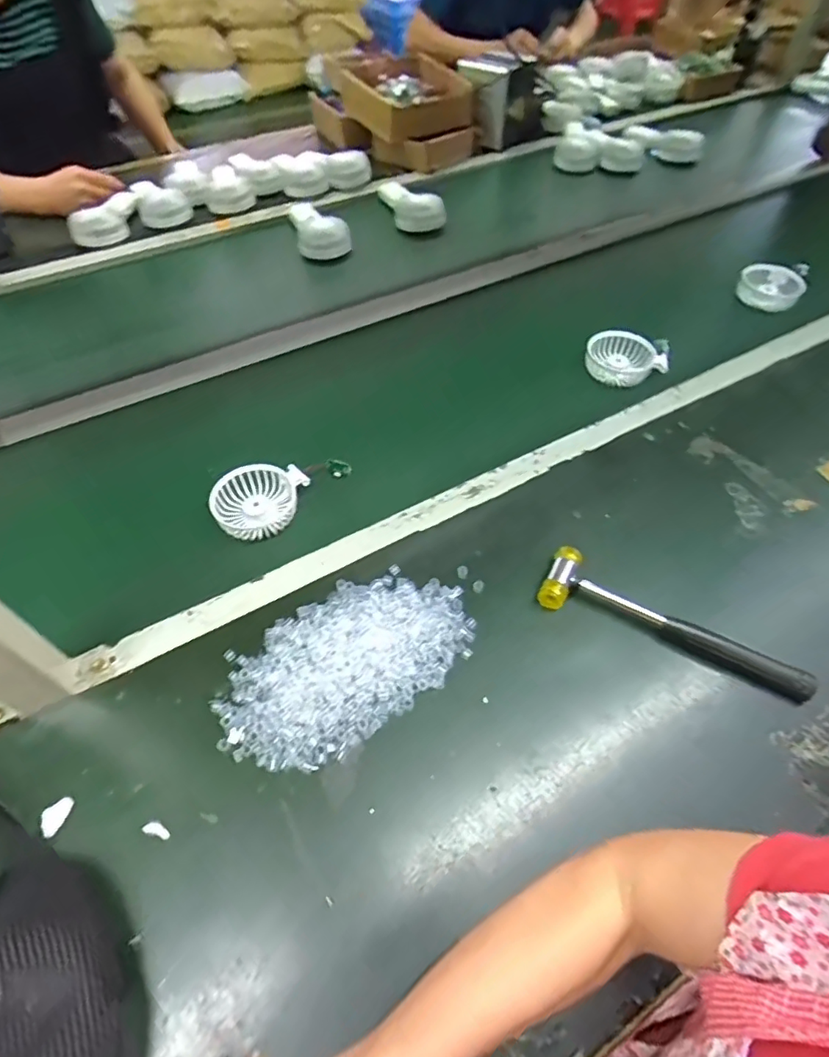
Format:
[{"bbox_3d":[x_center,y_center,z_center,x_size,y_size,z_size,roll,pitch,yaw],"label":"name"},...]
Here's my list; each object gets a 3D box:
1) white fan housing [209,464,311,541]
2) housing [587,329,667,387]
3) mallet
[{"bbox_3d":[-0.171,-0.032,0.621,0.104,0.027,0.085,-30,59,-20],"label":"white fan housing"},{"bbox_3d":[0.291,-0.243,0.784,0.096,0.032,0.087,-7,54,-5],"label":"housing"},{"bbox_3d":[0.241,0.087,0.518,0.242,0.029,0.059,20,56,14],"label":"mallet"}]

